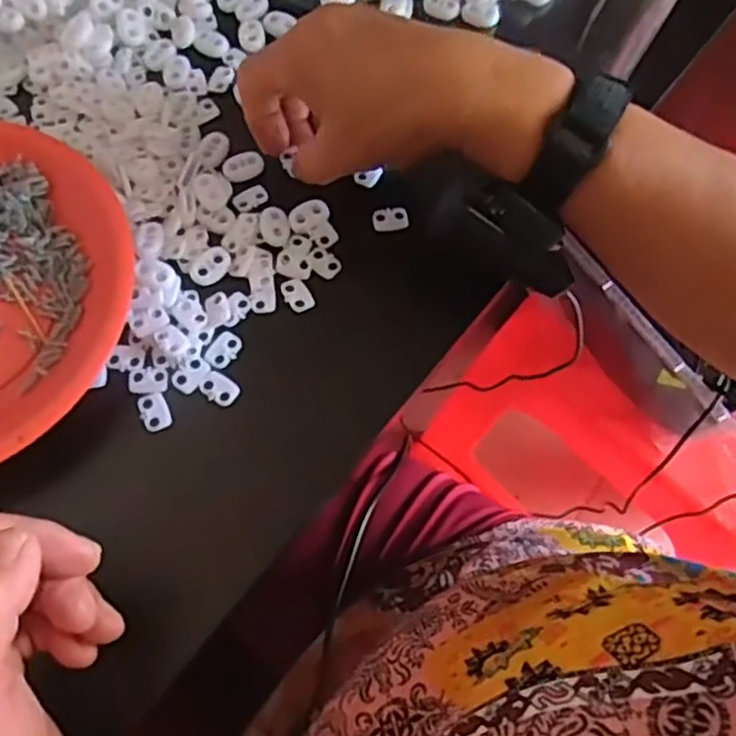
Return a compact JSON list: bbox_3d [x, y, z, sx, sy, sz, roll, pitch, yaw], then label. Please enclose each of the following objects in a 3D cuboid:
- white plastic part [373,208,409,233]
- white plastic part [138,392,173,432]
[{"bbox_3d":[0.012,-0.080,0.393,0.018,0.005,0.014,-9,67,-3],"label":"white plastic part"},{"bbox_3d":[-0.102,0.021,0.350,0.013,0.005,0.018,-19,68,-7],"label":"white plastic part"}]

